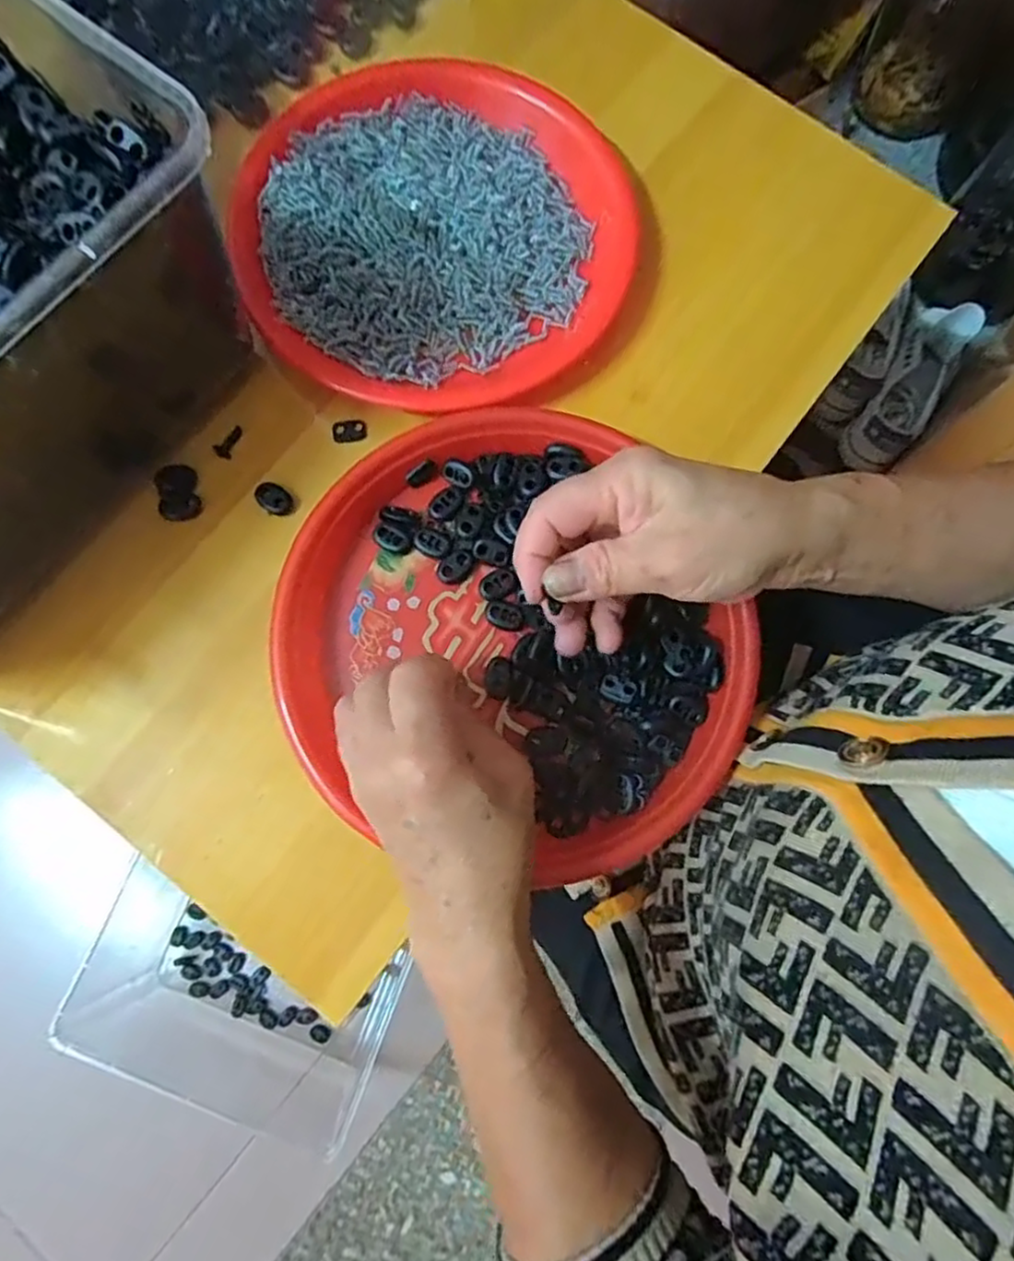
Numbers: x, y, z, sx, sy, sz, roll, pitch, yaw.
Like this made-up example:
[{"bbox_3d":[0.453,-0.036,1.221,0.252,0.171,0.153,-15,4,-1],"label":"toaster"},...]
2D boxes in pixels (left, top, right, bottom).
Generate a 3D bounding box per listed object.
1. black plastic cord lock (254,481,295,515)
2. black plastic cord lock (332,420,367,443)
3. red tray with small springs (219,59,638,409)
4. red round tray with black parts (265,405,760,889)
[{"bbox_3d":[-0.127,-0.072,0.368,0.016,0.006,0.020,-44,82,-9],"label":"black plastic cord lock"},{"bbox_3d":[-0.089,-0.112,0.379,0.019,0.005,0.011,-7,79,-3],"label":"black plastic cord lock"},{"bbox_3d":[-0.042,-0.235,0.390,0.221,0.022,0.212,-15,79,-4],"label":"red tray with small springs"},{"bbox_3d":[0.006,-0.003,0.347,0.233,0.027,0.220,0,78,-1],"label":"red round tray with black parts"}]

